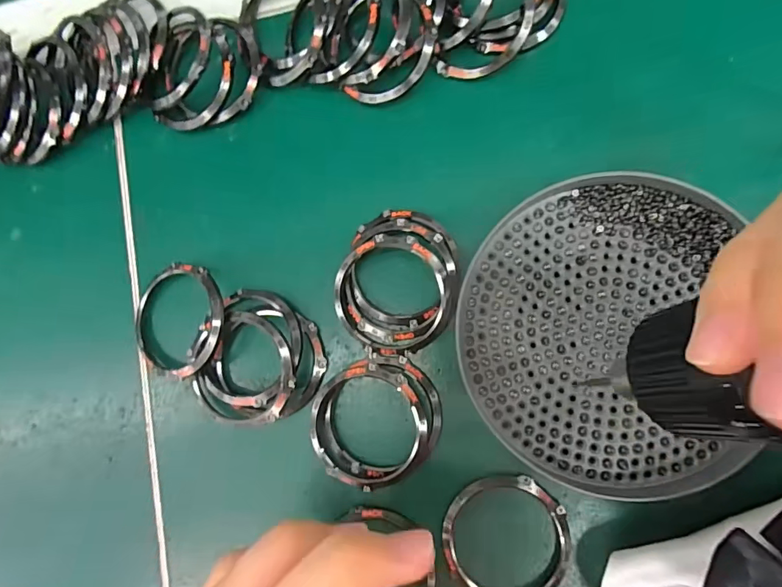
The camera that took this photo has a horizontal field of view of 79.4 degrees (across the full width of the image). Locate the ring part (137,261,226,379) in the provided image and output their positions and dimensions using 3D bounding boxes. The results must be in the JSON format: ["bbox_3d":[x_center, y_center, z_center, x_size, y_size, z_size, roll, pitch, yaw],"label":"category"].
[{"bbox_3d":[-0.088,0.011,0.199,0.046,0.008,0.046,-2,85,23],"label":"ring part"}]

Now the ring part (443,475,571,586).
[{"bbox_3d":[0.044,0.093,0.180,0.048,0.007,0.043,-6,79,3],"label":"ring part"}]

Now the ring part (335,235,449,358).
[{"bbox_3d":[0.000,0.001,0.188,0.045,0.012,0.046,-1,79,4],"label":"ring part"}]

